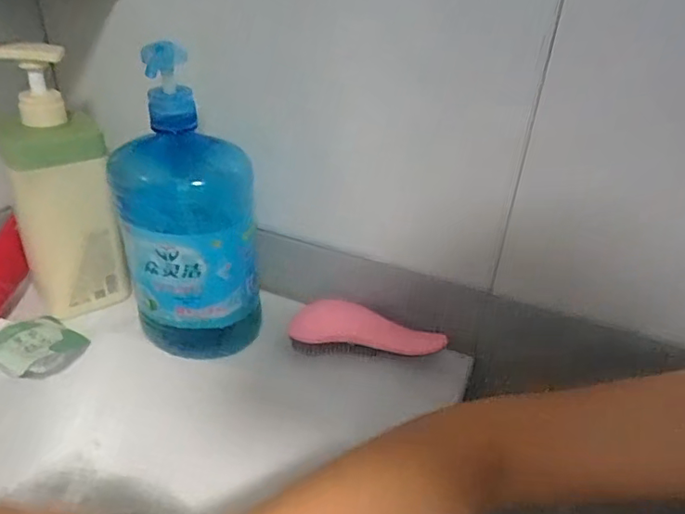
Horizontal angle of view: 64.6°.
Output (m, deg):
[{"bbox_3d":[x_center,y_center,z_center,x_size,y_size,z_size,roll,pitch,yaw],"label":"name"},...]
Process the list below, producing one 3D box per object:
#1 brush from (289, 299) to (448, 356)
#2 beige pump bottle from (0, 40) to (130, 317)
[{"bbox_3d":[0.023,0.074,0.516,0.145,0.038,0.058,3,32,-1],"label":"brush"},{"bbox_3d":[-0.257,-0.066,0.488,0.081,0.230,0.067,-22,40,-34],"label":"beige pump bottle"}]

